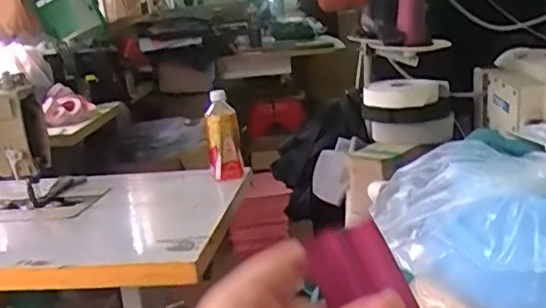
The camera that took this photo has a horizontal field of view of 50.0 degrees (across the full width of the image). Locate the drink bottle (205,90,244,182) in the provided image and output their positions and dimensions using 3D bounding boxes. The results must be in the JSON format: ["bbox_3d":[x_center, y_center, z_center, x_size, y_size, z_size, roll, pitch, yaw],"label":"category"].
[{"bbox_3d":[-0.104,-0.037,1.233,0.065,0.178,0.080,-7,16,-4],"label":"drink bottle"}]

